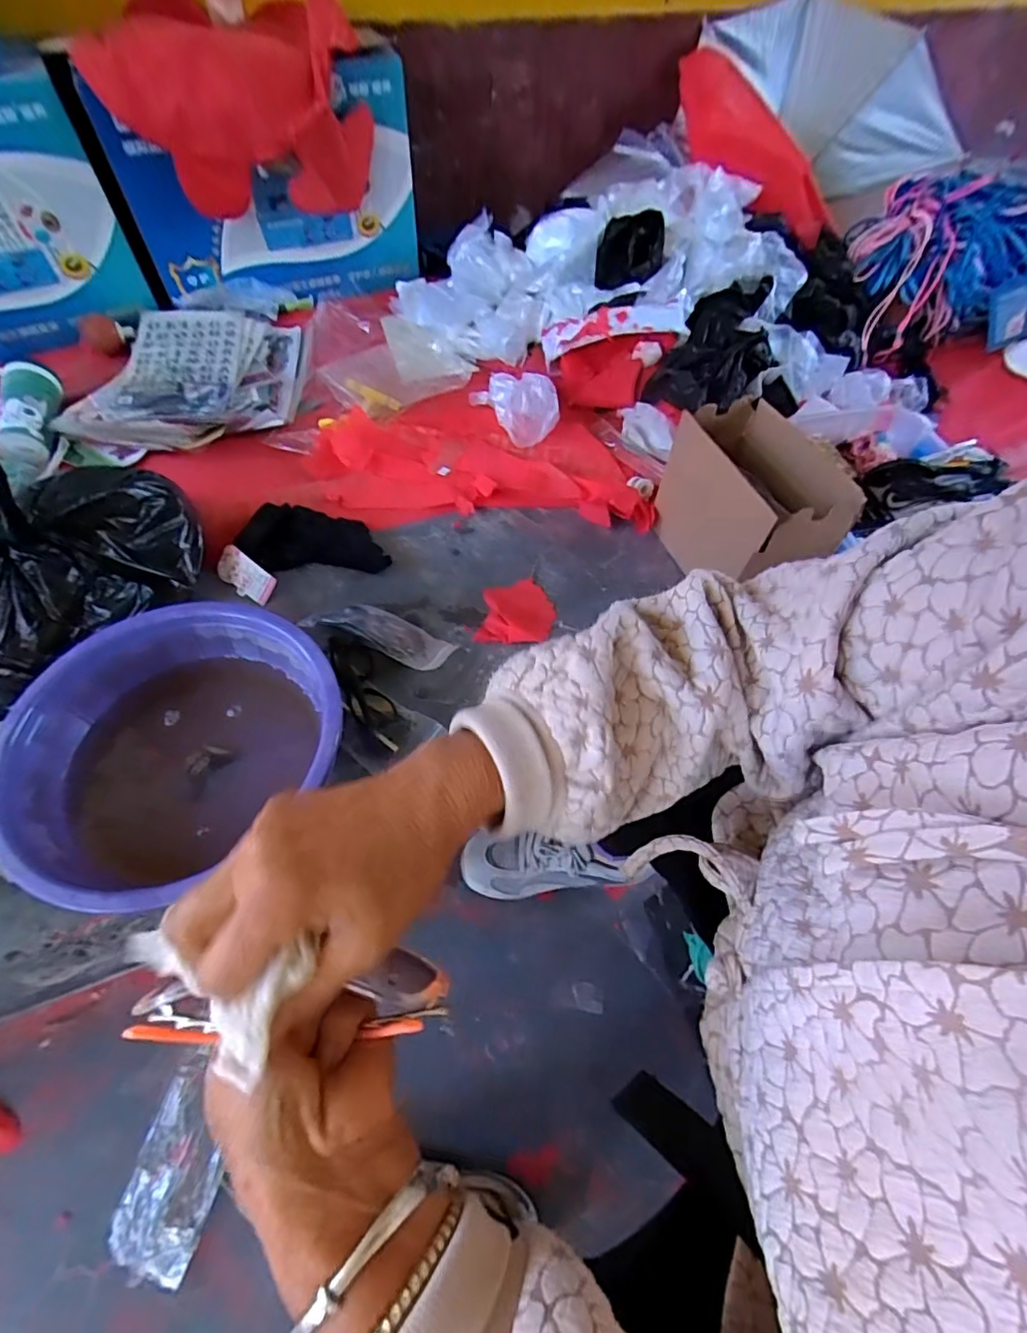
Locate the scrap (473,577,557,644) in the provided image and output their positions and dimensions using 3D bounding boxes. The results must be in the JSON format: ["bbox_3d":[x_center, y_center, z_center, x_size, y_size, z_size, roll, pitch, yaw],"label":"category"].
[{"bbox_3d":[0.004,-0.073,0.705,0.093,0.015,0.091,1,61,1],"label":"scrap"}]

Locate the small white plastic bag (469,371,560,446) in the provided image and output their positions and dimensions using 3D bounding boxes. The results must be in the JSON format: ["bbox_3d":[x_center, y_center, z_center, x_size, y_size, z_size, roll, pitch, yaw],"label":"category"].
[{"bbox_3d":[0.003,-0.397,0.869,0.140,0.056,0.109,2,58,-2],"label":"small white plastic bag"}]

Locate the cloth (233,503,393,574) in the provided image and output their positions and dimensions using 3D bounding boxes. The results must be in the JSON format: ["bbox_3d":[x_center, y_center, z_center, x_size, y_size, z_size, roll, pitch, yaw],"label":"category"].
[{"bbox_3d":[-0.256,-0.168,0.740,0.191,0.033,0.096,7,60,-11],"label":"cloth"}]

